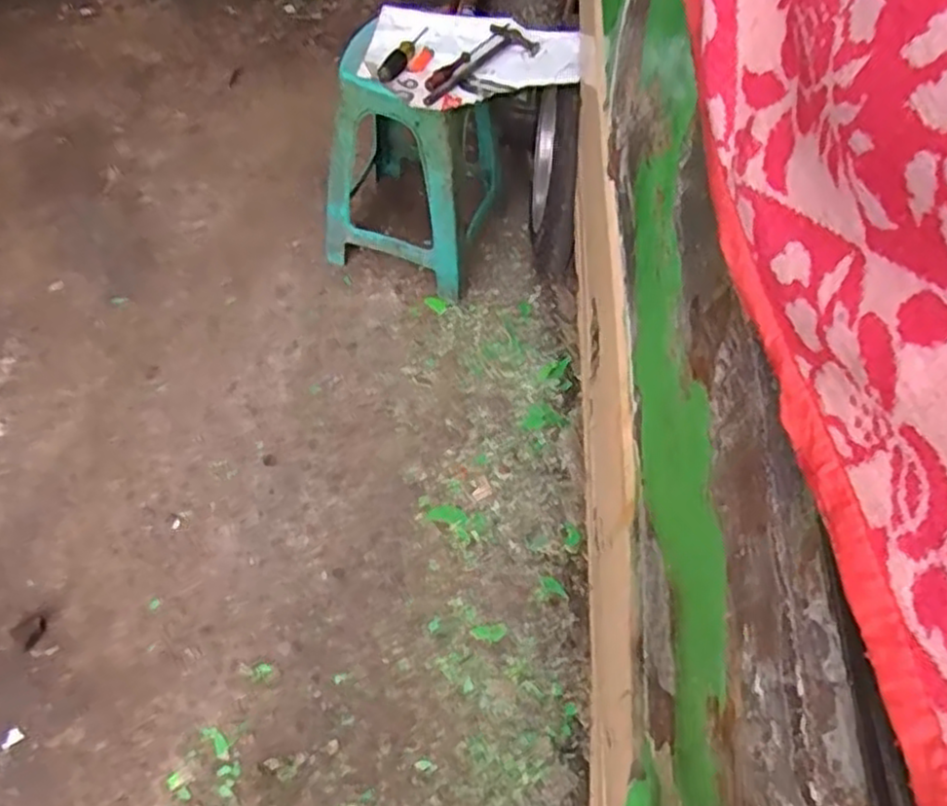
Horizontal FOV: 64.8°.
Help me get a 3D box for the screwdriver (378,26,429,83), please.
[{"bbox_3d":[-0.124,-0.630,1.353,0.033,0.030,0.145,30,61,16],"label":"screwdriver"}]

